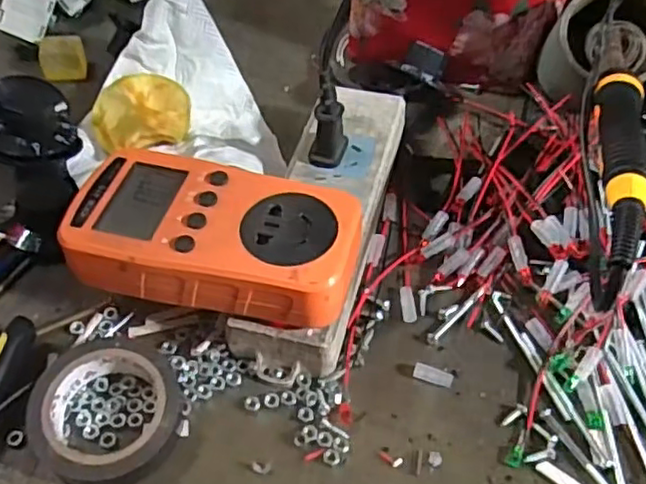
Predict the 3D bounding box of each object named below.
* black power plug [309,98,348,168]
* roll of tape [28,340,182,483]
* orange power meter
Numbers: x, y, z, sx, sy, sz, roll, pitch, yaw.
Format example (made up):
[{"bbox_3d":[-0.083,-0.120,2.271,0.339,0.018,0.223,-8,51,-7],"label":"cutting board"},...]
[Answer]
[{"bbox_3d":[0.004,-0.060,0.348,0.017,0.035,0.024,10,52,6],"label":"black power plug"},{"bbox_3d":[-0.095,0.074,0.284,0.060,0.024,0.057,1,52,-1],"label":"roll of tape"},{"bbox_3d":[-0.049,-0.003,0.292,0.126,0.029,0.070,12,52,7],"label":"orange power meter"}]

